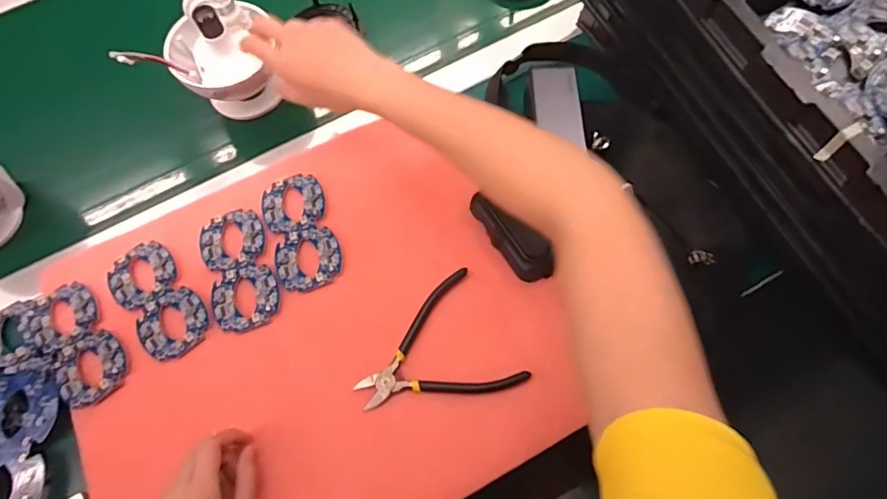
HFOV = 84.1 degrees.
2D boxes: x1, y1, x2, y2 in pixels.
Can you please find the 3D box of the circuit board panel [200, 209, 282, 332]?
[{"bbox_3d":[-0.206,0.018,0.497,0.066,0.004,0.126,-21,69,-5],"label":"circuit board panel"}]

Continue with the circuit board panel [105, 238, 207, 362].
[{"bbox_3d":[-0.285,0.049,0.490,0.064,0.004,0.128,-38,72,-11],"label":"circuit board panel"}]

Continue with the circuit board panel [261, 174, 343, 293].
[{"bbox_3d":[-0.147,-0.019,0.507,0.064,0.004,0.126,-20,69,-5],"label":"circuit board panel"}]

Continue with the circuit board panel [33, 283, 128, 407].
[{"bbox_3d":[-0.354,0.090,0.478,0.063,0.005,0.124,-35,71,-10],"label":"circuit board panel"}]

